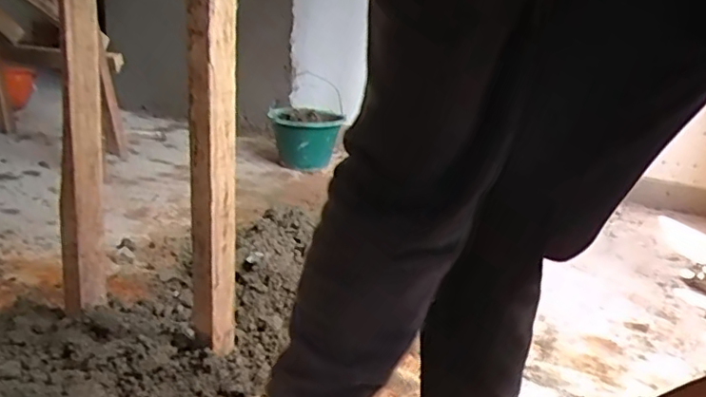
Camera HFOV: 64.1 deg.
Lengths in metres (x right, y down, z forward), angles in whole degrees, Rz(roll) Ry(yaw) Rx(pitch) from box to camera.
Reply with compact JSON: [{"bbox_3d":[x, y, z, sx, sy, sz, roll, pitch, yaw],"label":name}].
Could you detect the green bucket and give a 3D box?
[{"bbox_3d":[-0.165,-0.200,1.945,0.250,0.200,0.210,3,18,-8],"label":"green bucket"}]

